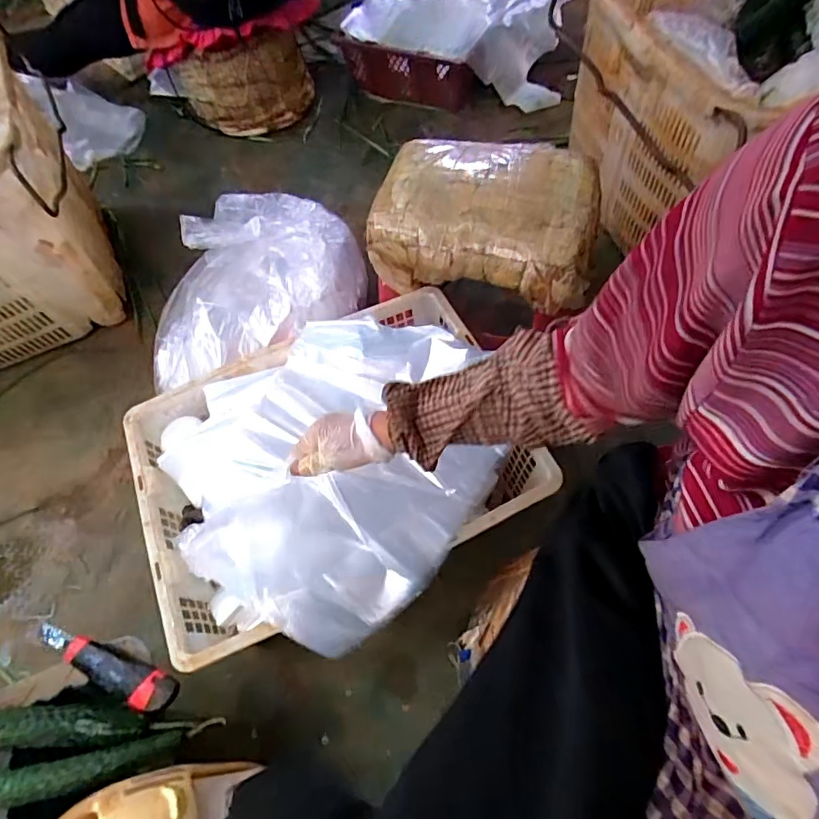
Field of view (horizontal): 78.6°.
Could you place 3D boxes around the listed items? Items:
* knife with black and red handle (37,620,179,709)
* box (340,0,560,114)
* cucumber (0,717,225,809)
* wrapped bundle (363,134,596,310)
[{"bbox_3d":[-0.344,0.287,0.560,0.191,0.018,0.037,16,64,12],"label":"knife with black and red handle"},{"bbox_3d":[0.132,-0.949,1.248,0.515,0.215,0.450,16,64,12],"label":"box"},{"bbox_3d":[-0.363,0.371,0.510,0.283,0.035,0.048,-9,62,-1],"label":"cucumber"},{"bbox_3d":[0.108,-0.276,0.721,0.304,0.092,0.246,14,64,11],"label":"wrapped bundle"}]

